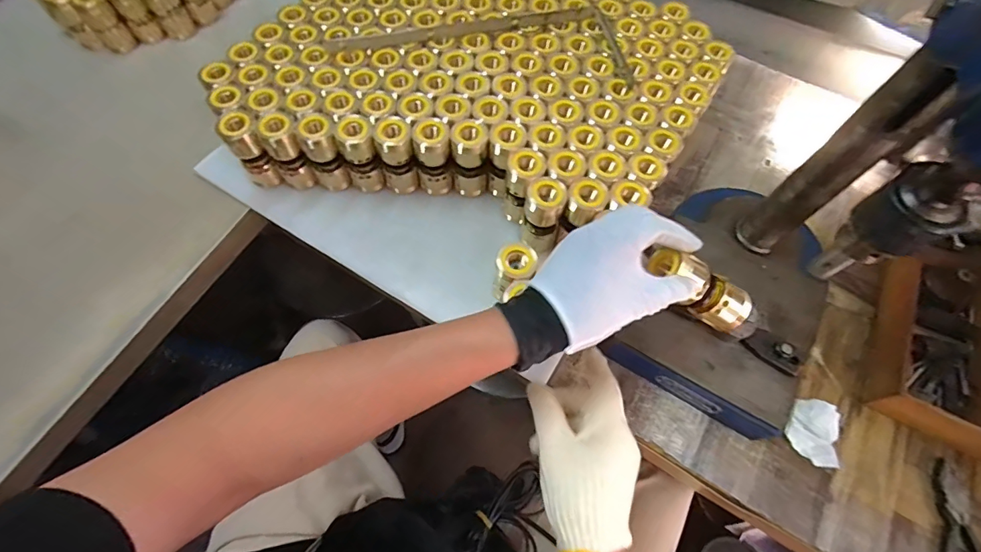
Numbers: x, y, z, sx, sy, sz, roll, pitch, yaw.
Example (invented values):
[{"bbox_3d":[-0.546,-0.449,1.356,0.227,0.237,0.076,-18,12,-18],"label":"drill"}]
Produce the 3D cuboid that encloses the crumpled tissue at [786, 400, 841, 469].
[{"bbox_3d":[0.315,0.153,0.433,0.036,0.025,0.061,10,64,4],"label":"crumpled tissue"}]

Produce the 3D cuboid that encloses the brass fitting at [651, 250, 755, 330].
[{"bbox_3d":[0.179,0.011,0.374,0.091,0.037,0.038,38,67,-11],"label":"brass fitting"}]

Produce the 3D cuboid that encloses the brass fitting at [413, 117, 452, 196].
[{"bbox_3d":[-0.067,-0.136,0.516,0.040,0.102,0.037,-12,64,-6],"label":"brass fitting"}]

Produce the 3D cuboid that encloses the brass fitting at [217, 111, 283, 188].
[{"bbox_3d":[-0.276,-0.142,0.513,0.032,0.096,0.032,-30,68,-15],"label":"brass fitting"}]

